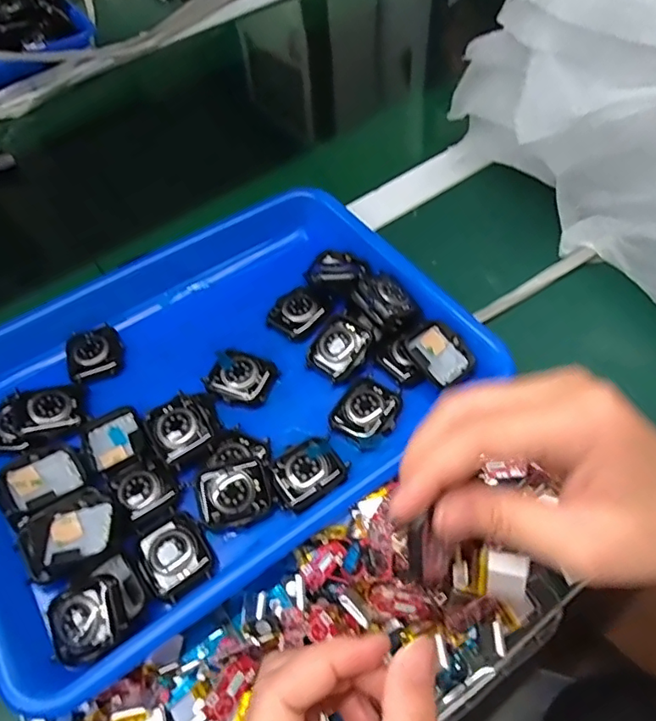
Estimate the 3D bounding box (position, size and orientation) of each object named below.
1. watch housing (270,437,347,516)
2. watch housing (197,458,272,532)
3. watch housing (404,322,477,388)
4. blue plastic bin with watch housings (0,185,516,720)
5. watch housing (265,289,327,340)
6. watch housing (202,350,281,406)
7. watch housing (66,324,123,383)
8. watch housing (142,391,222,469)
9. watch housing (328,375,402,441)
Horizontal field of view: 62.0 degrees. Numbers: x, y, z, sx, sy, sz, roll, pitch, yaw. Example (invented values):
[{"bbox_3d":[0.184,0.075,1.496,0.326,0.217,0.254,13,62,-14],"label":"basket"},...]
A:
[{"bbox_3d":[-0.012,0.066,0.327,0.041,0.008,0.035,-27,57,-14],"label":"watch housing"},{"bbox_3d":[-0.054,0.078,0.317,0.040,0.011,0.034,-17,77,-7],"label":"watch housing"},{"bbox_3d":[0.073,-0.005,0.359,0.036,0.016,0.040,-33,59,-17],"label":"watch housing"},{"bbox_3d":[-0.082,0.013,0.372,0.327,0.041,0.263,-32,58,-16],"label":"blue plastic bin with watch housings"},{"bbox_3d":[-0.021,-0.034,0.394,0.033,0.009,0.040,36,65,26],"label":"watch housing"},{"bbox_3d":[-0.058,0.011,0.367,0.043,0.011,0.035,14,57,14],"label":"watch housing"},{"bbox_3d":[-0.165,-0.005,0.384,0.036,0.007,0.042,-23,56,-11],"label":"watch housing"},{"bbox_3d":[-0.090,0.040,0.342,0.041,0.018,0.044,-32,59,-17],"label":"watch housing"},{"bbox_3d":[0.025,0.031,0.347,0.038,0.007,0.041,30,62,23],"label":"watch housing"}]

